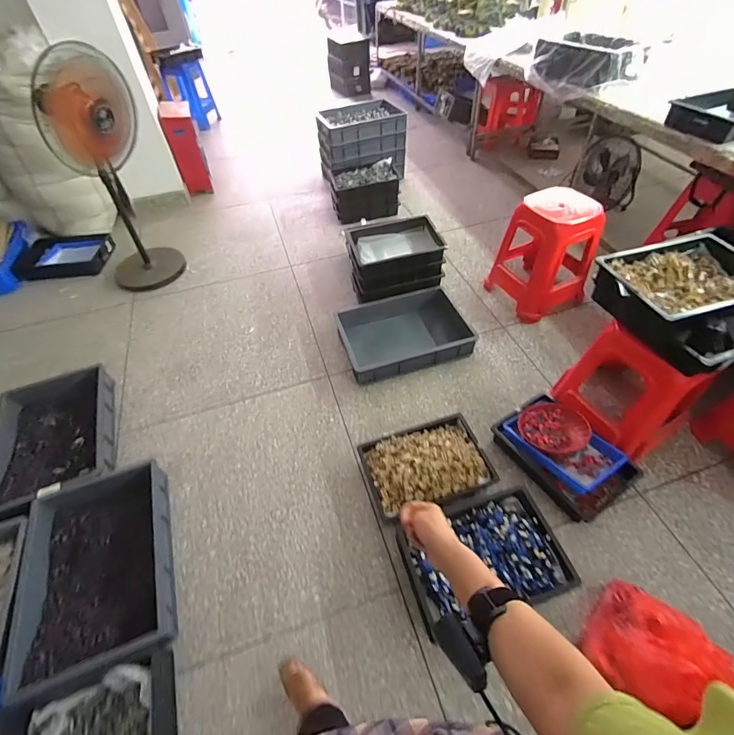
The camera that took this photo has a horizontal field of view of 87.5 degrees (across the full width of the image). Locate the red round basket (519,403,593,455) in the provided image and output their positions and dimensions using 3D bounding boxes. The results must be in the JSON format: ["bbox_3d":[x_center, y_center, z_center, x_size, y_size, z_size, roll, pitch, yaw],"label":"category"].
[{"bbox_3d":[0.694,0.225,1.436,0.219,0.059,0.218,-2,50,2],"label":"red round basket"}]

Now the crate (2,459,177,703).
[{"bbox_3d":[-0.878,0.645,1.266,0.427,0.113,0.604,-18,51,-11],"label":"crate"}]

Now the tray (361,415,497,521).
[{"bbox_3d":[0.214,0.347,1.415,0.444,0.145,0.318,-18,51,-11],"label":"tray"}]

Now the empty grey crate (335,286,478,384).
[{"bbox_3d":[0.178,-0.174,1.827,0.589,0.124,0.400,-14,51,-8],"label":"empty grey crate"}]

